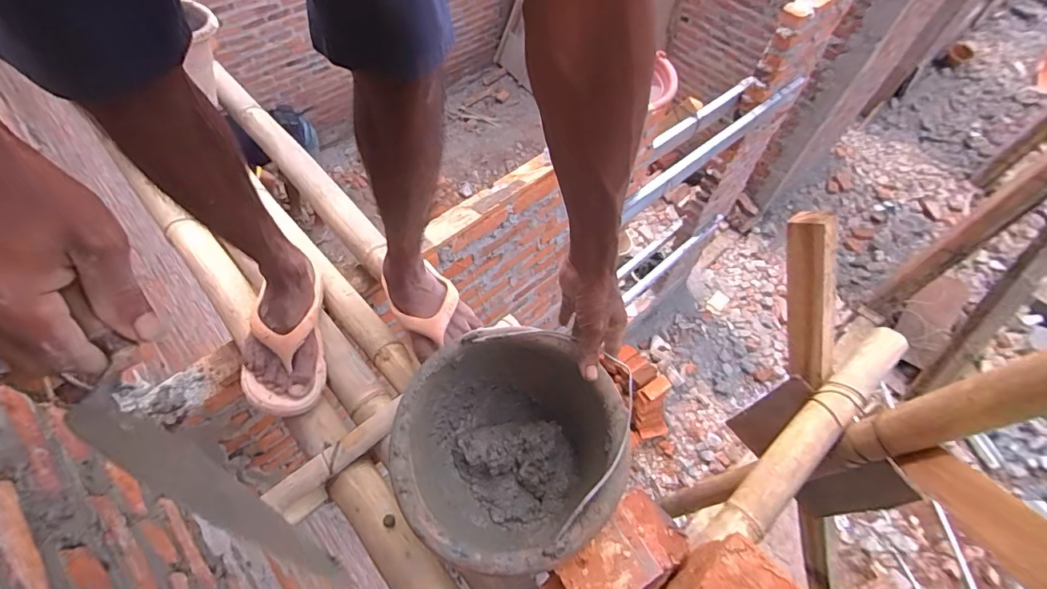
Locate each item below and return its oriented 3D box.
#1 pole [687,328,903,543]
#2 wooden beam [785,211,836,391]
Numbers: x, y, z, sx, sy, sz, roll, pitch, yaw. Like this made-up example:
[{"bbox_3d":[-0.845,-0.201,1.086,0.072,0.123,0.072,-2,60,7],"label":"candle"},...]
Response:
[{"bbox_3d":[0.461,0.210,0.724,0.499,0.054,0.075,-34,65,-21],"label":"pole"},{"bbox_3d":[0.454,0.017,0.741,0.039,0.310,0.075,-29,31,-18],"label":"wooden beam"}]

